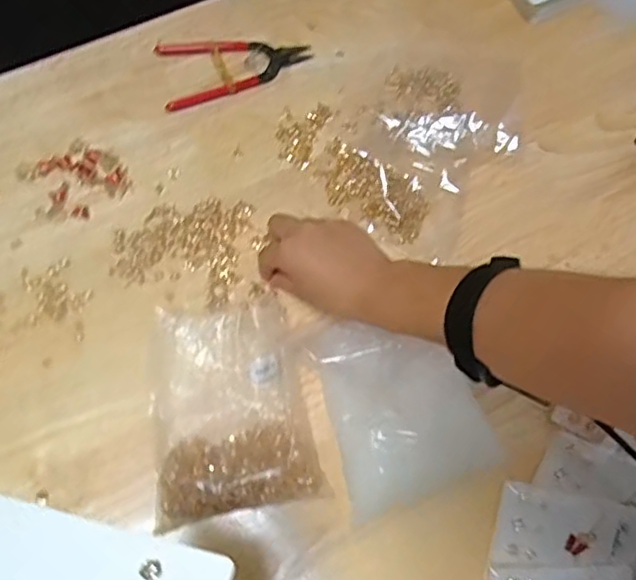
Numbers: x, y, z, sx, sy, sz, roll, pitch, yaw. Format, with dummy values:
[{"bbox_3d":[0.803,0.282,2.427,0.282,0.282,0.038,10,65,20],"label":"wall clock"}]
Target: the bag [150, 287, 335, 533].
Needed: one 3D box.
[{"bbox_3d":[-0.074,0.090,0.529,0.122,0.027,0.165,-10,71,-6],"label":"bag"}]

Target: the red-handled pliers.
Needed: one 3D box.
[{"bbox_3d":[-0.080,-0.222,0.656,0.149,0.007,0.074,-12,71,-6],"label":"red-handled pliers"}]

